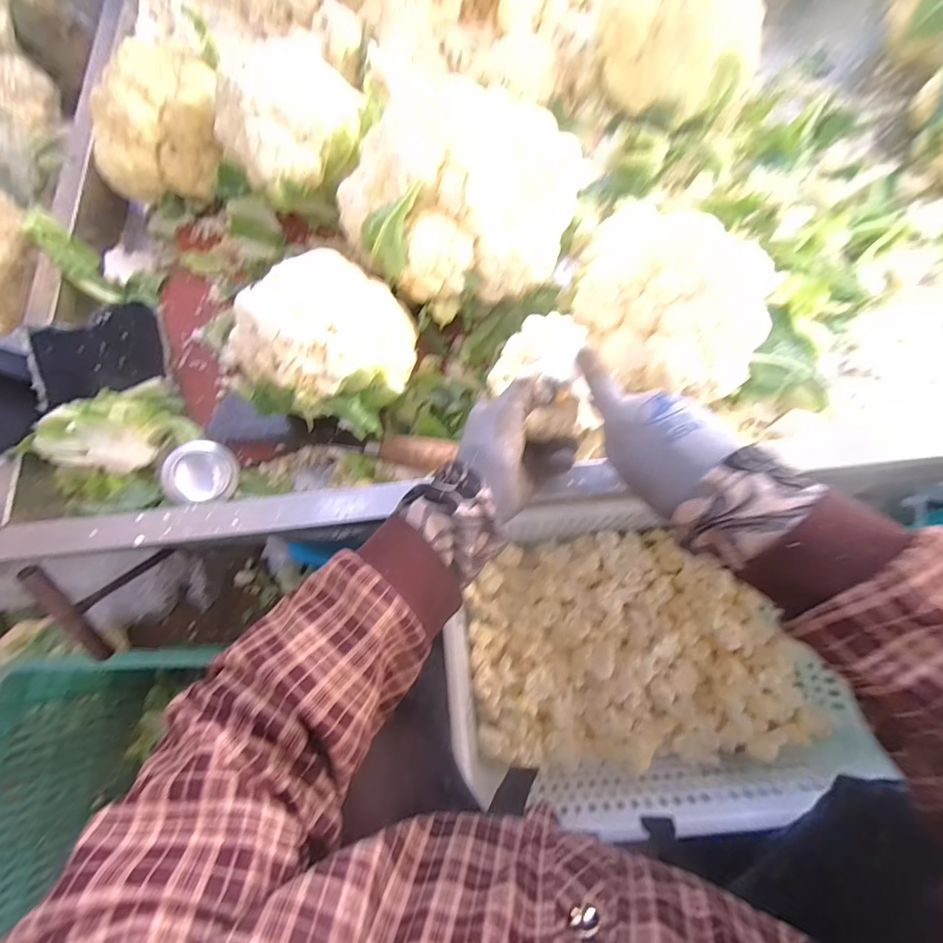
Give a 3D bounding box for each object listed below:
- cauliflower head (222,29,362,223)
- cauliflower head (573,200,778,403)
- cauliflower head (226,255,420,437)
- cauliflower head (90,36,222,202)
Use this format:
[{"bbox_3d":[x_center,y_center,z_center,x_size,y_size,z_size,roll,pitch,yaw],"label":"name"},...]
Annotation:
[{"bbox_3d":[-0.173,-0.328,0.433,0.110,0.103,0.114,-1,71,2],"label":"cauliflower head"},{"bbox_3d":[0.175,-0.142,0.393,0.174,0.097,0.136,26,74,10],"label":"cauliflower head"},{"bbox_3d":[-0.119,-0.107,0.388,0.127,0.096,0.155,38,77,13],"label":"cauliflower head"},{"bbox_3d":[-0.343,-0.384,0.511,0.147,0.118,0.111,9,72,5],"label":"cauliflower head"}]

